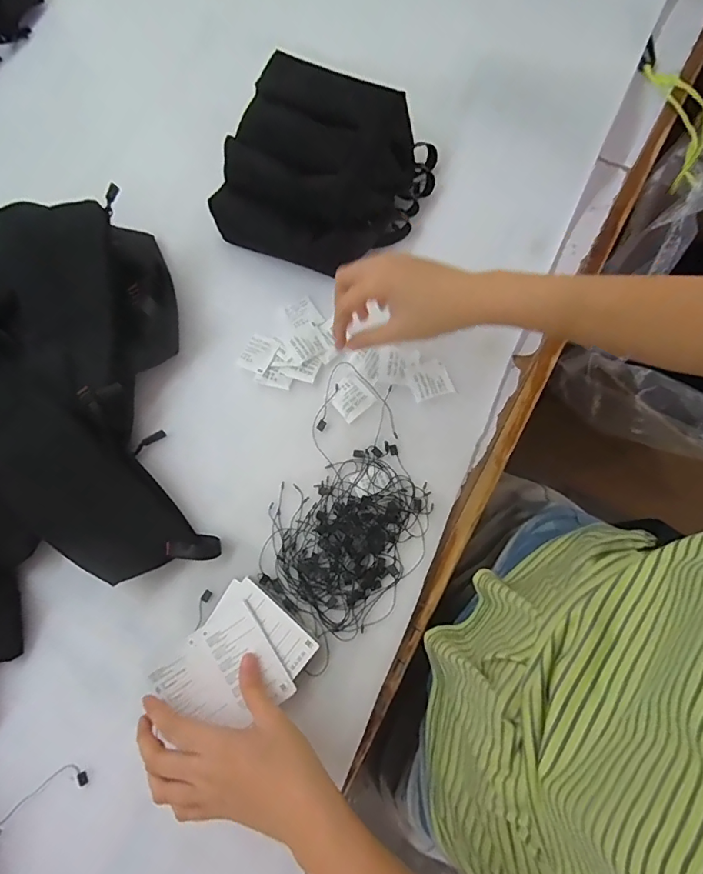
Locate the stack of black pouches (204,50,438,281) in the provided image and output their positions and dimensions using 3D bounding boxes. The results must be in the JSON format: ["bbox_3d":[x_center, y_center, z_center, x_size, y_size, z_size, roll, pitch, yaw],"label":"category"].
[{"bbox_3d":[-0.030,-0.284,0.508,0.209,0.072,0.185,22,78,10],"label":"stack of black pouches"}]

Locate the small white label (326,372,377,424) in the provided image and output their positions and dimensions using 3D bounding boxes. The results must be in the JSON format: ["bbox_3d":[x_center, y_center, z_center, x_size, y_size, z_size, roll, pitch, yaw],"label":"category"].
[{"bbox_3d":[-0.001,-0.041,0.484,0.040,0.004,0.039,-42,76,-7],"label":"small white label"}]

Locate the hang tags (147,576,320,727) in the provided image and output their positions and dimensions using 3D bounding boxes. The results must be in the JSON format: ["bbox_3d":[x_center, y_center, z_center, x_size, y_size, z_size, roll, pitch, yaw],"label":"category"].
[{"bbox_3d":[-0.098,0.193,0.414,0.098,0.030,0.108,38,81,10],"label":"hang tags"}]

